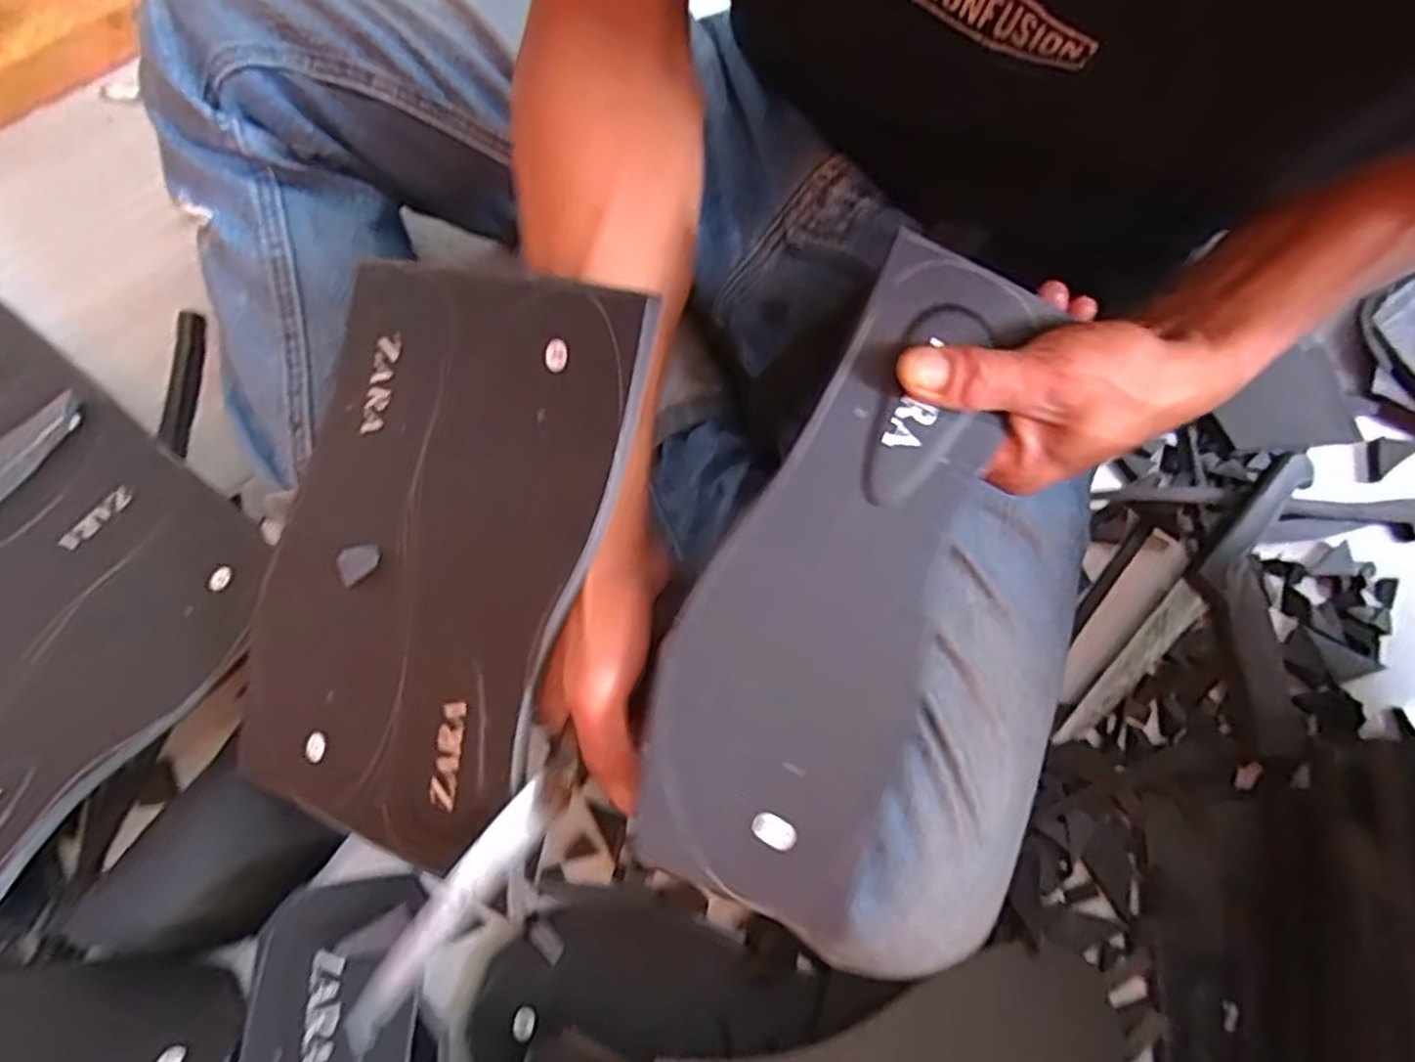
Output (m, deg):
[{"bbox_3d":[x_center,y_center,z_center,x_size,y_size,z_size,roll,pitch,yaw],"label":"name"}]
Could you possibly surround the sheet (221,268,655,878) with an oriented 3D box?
[{"bbox_3d":[-0.133,0.011,0.346,0.171,0.010,0.258,21,97,23],"label":"sheet"}]

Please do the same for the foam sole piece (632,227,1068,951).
[{"bbox_3d":[0.047,0.015,0.295,0.094,0.007,0.255,19,89,-1],"label":"foam sole piece"}]

